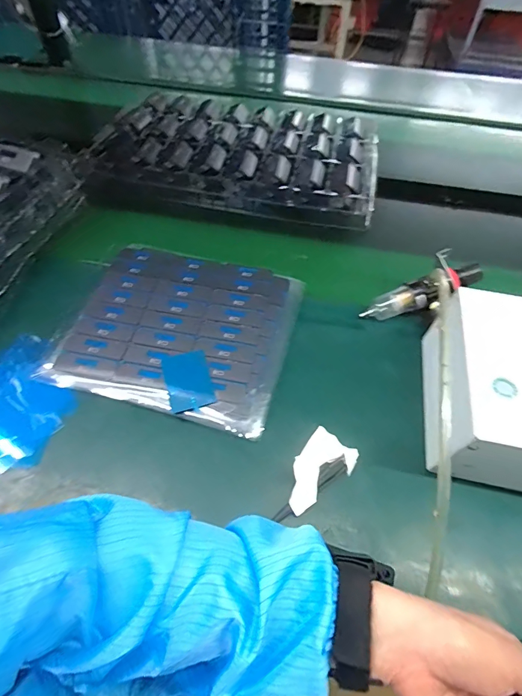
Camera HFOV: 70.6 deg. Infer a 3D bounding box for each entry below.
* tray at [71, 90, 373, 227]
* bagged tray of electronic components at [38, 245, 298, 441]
[{"bbox_3d":[-0.035,-0.373,0.691,0.488,0.059,0.304,9,55,4],"label":"tray"},{"bbox_3d":[-0.098,-0.029,0.461,0.258,0.021,0.227,14,55,7],"label":"bagged tray of electronic components"}]

